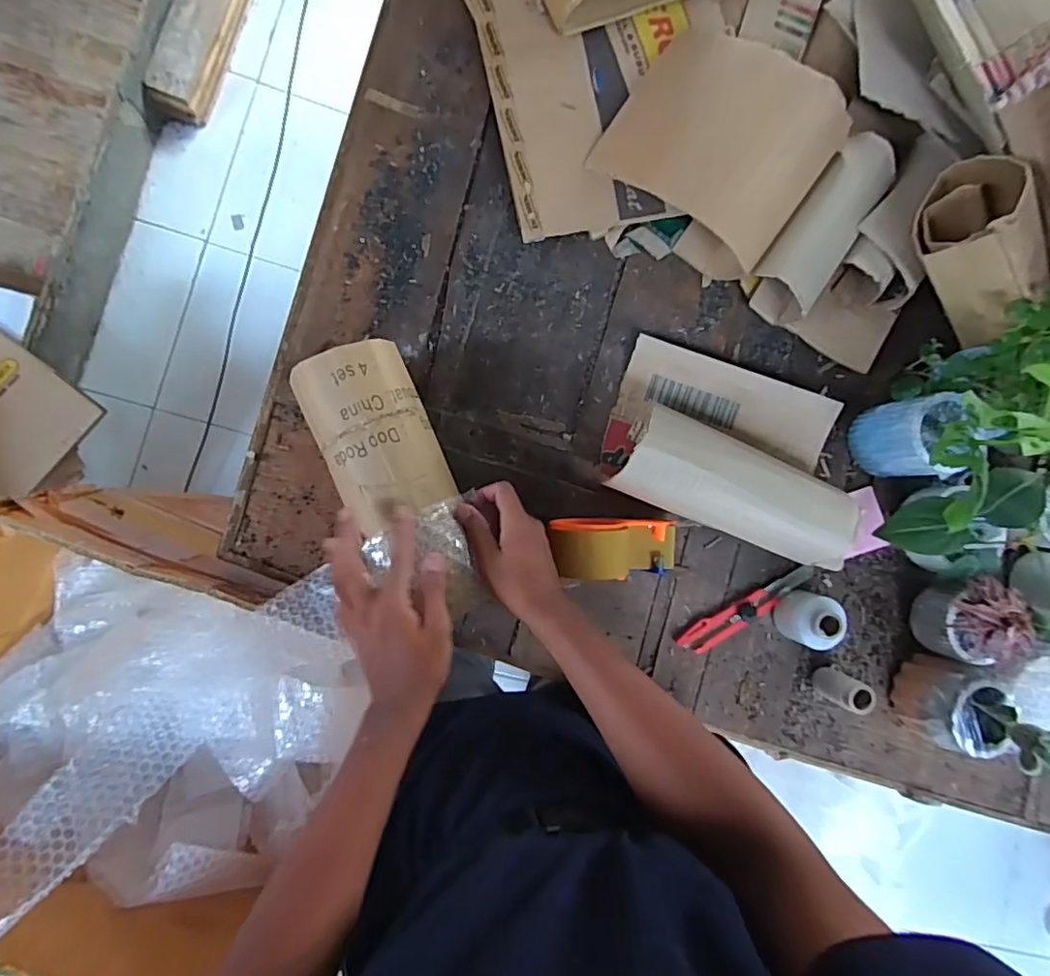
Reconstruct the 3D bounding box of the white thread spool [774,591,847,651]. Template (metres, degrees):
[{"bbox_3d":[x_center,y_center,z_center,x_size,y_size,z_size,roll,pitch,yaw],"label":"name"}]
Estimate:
[{"bbox_3d":[0.333,0.154,0.673,0.058,0.070,0.061,15,86,-7],"label":"white thread spool"}]

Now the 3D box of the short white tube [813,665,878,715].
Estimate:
[{"bbox_3d":[0.373,0.235,0.676,0.039,0.072,0.037,18,86,-7],"label":"short white tube"}]

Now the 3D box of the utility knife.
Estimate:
[{"bbox_3d":[0.268,0.145,0.687,0.188,0.014,0.032,-27,92,-8],"label":"utility knife"}]

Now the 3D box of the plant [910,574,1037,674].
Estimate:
[{"bbox_3d":[0.529,0.156,0.675,0.095,0.112,0.099,15,86,-7],"label":"plant"}]

